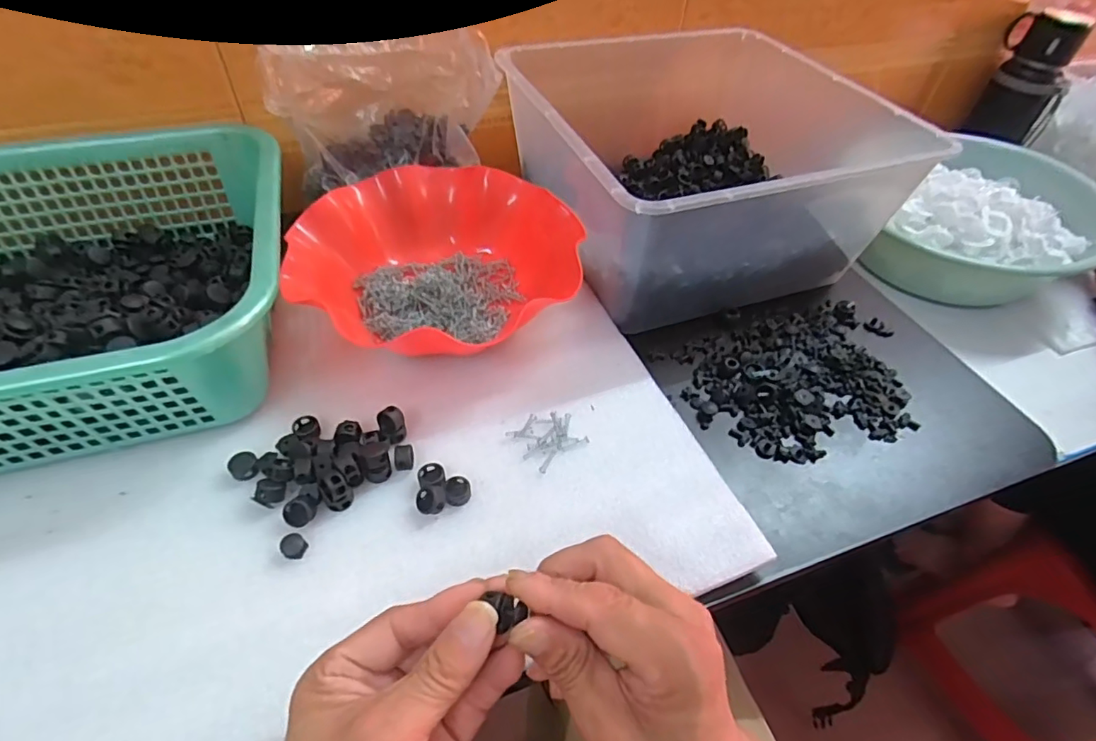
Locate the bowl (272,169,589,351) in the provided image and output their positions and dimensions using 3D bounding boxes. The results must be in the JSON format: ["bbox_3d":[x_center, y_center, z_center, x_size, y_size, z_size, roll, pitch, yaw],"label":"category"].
[{"bbox_3d":[-0.088,-0.094,0.460,0.225,0.053,0.201,-24,55,-23],"label":"bowl"}]

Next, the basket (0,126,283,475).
[{"bbox_3d":[-0.383,-0.063,0.376,0.388,0.092,0.292,-12,51,-14],"label":"basket"}]

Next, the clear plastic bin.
[{"bbox_3d":[0.130,-0.209,0.524,0.294,0.138,0.317,-14,52,-16],"label":"clear plastic bin"}]

